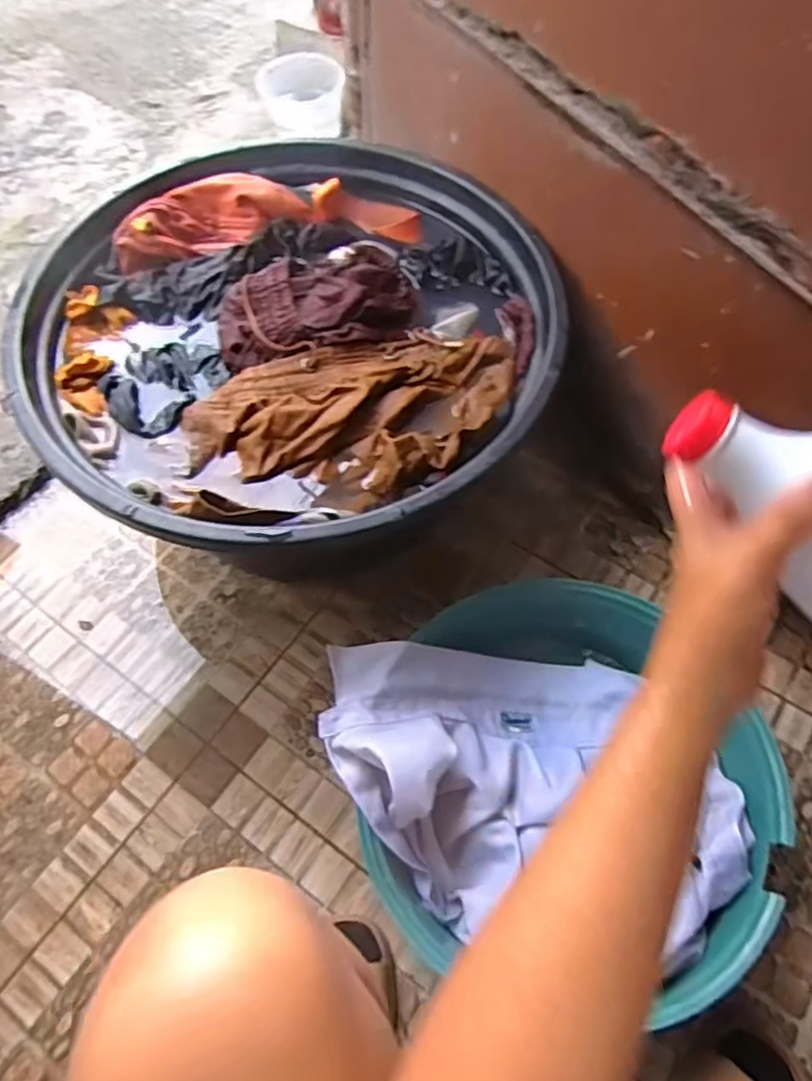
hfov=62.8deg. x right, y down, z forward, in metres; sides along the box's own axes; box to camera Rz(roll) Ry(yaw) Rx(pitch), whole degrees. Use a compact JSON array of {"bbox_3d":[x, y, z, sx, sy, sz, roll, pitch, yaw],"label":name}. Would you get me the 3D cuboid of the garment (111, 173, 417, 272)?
[{"bbox_3d":[-0.163,-0.386,0.789,0.346,0.059,0.098,-13,62,-8],"label":"garment"}]

